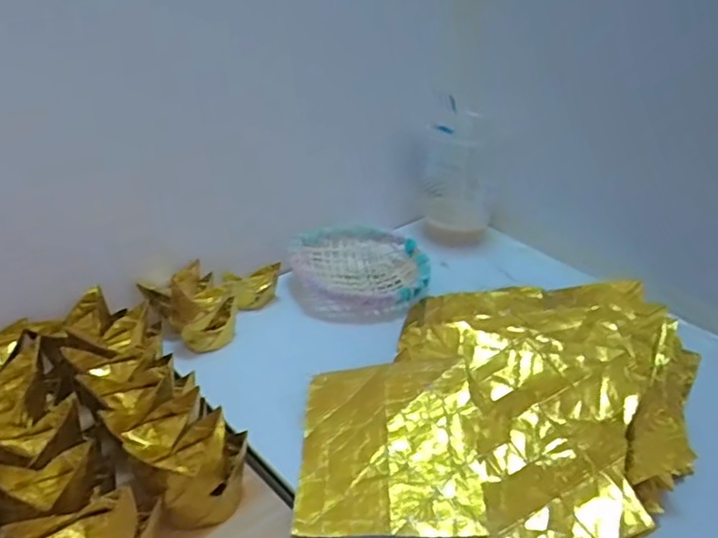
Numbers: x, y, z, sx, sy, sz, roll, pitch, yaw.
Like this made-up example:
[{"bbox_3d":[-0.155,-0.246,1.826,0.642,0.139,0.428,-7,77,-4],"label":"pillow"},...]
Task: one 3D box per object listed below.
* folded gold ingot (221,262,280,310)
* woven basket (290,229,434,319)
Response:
[{"bbox_3d":[-0.093,0.016,0.564,0.026,0.037,0.050,24,38,30],"label":"folded gold ingot"},{"bbox_3d":[0.000,0.002,0.597,0.124,0.039,0.116,-4,32,-11],"label":"woven basket"}]

